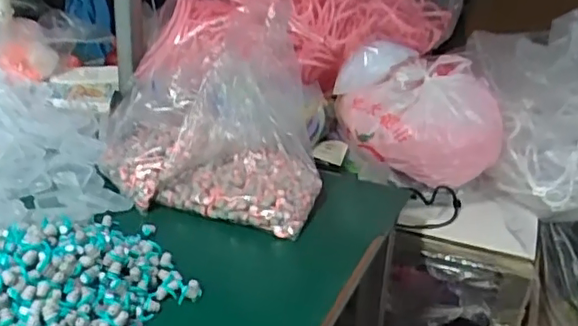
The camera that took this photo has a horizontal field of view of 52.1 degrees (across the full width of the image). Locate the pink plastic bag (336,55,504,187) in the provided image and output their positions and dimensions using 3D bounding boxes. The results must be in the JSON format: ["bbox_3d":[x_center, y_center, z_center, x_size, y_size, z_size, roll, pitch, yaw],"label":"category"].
[{"bbox_3d":[0.210,-0.070,0.926,0.237,0.151,0.178,-4,24,-20],"label":"pink plastic bag"}]

